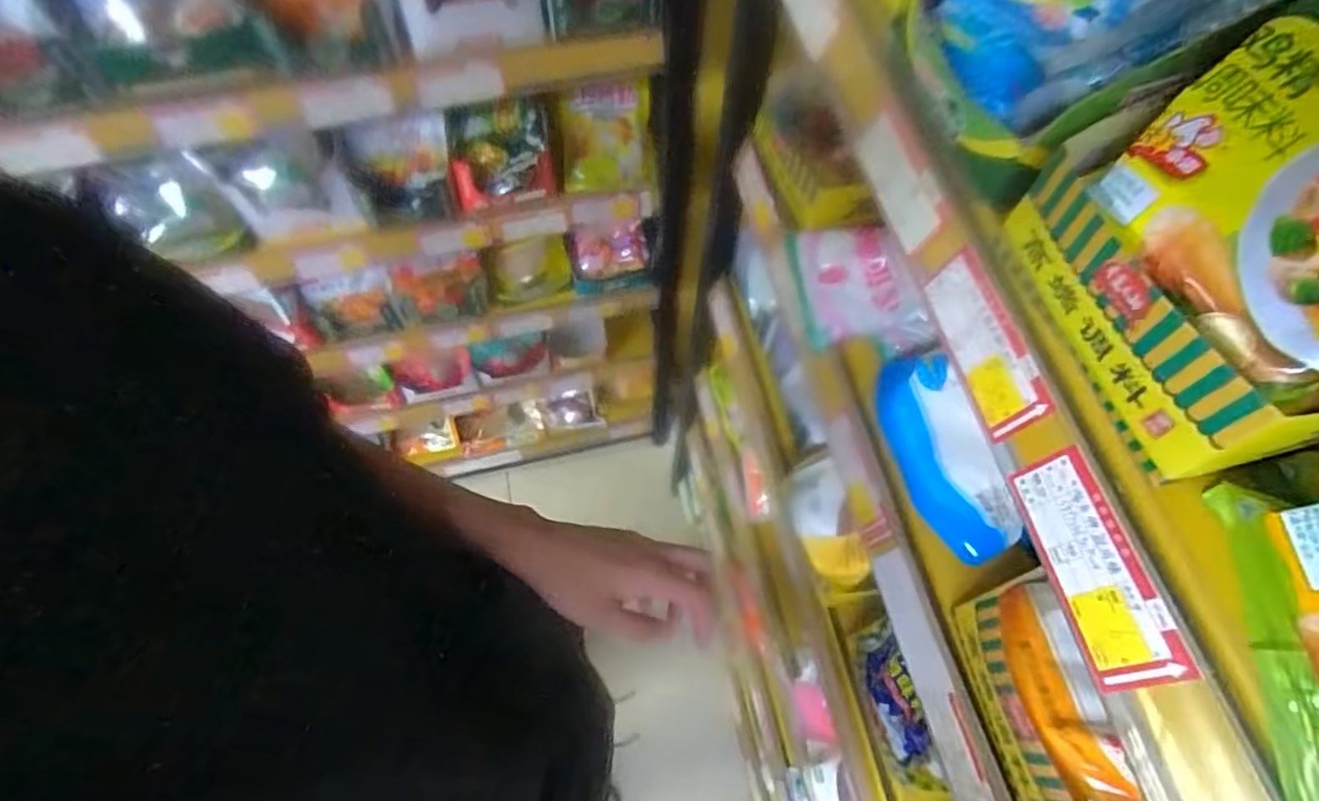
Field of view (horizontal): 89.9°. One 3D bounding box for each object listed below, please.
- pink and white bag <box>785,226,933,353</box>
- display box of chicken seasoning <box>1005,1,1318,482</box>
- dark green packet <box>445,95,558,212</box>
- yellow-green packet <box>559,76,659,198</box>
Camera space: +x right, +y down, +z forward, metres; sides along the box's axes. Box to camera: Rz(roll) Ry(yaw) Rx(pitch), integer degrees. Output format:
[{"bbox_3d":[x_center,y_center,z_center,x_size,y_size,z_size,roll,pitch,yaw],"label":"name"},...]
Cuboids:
[{"bbox_3d":[0.158,-0.099,0.529,0.090,0.050,0.112,-9,63,-5],"label":"pink and white bag"},{"bbox_3d":[0.237,-0.060,0.250,0.124,0.096,0.140,-13,64,-7],"label":"display box of chicken seasoning"},{"bbox_3d":[-0.199,-0.306,0.824,0.121,0.124,0.025,-9,34,-5],"label":"dark green packet"},{"bbox_3d":[-0.066,-0.347,0.883,0.127,0.036,0.134,-9,107,-16],"label":"yellow-green packet"}]

